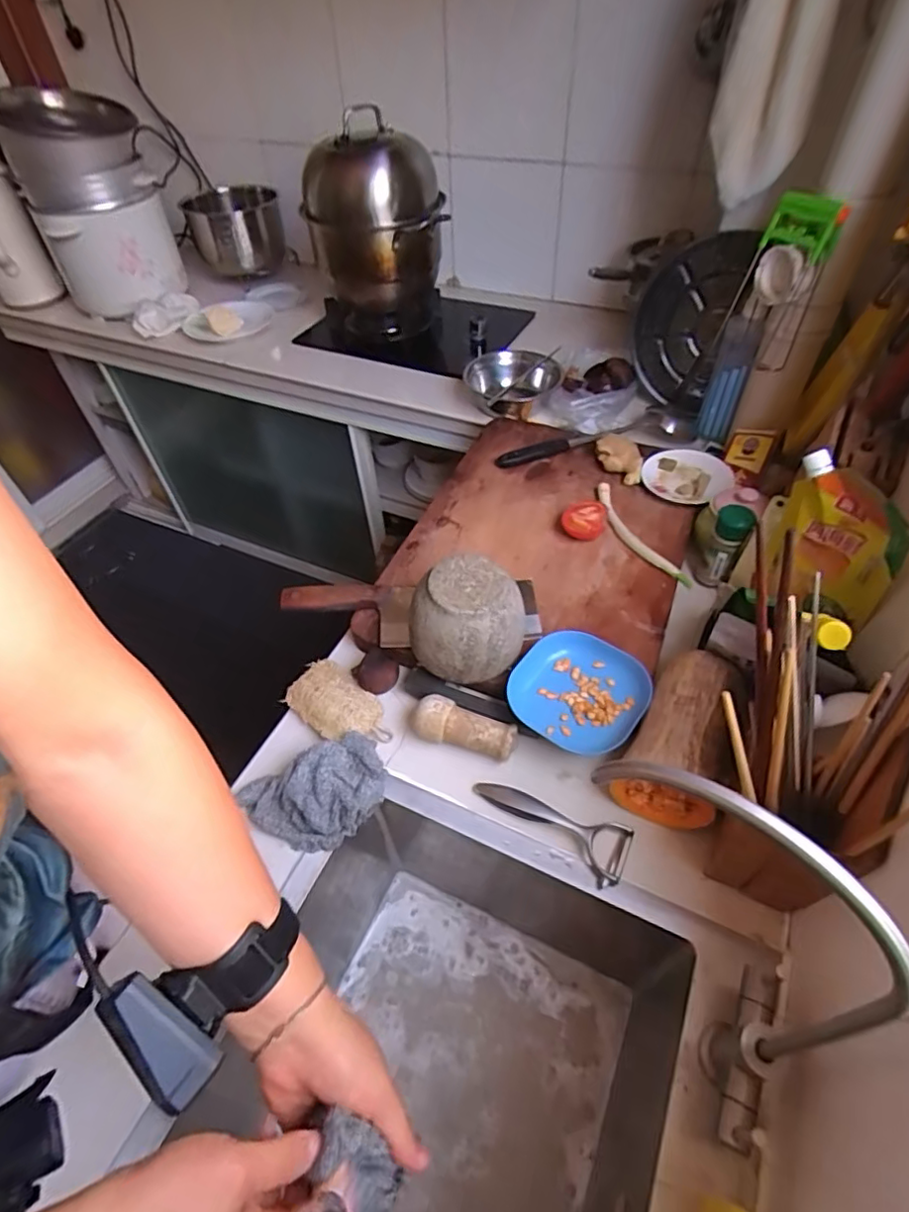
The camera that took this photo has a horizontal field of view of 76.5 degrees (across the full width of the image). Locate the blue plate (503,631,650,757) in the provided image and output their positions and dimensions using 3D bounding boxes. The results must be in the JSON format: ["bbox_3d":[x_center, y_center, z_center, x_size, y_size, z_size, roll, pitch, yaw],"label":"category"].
[{"bbox_3d":[0.127,0.085,0.592,0.129,0.028,0.124,31,57,26],"label":"blue plate"}]

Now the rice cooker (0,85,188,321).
[{"bbox_3d":[-0.795,-0.893,1.280,0.266,0.359,0.287,-23,52,-16],"label":"rice cooker"}]

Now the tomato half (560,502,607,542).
[{"bbox_3d":[0.168,-0.110,0.753,0.055,0.038,0.041,8,50,10],"label":"tomato half"}]

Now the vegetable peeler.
[{"bbox_3d":[0.085,0.208,0.535,0.150,0.014,0.058,15,52,15],"label":"vegetable peeler"}]

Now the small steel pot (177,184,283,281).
[{"bbox_3d":[-0.555,-0.955,1.490,0.229,0.182,0.237,-15,50,-9],"label":"small steel pot"}]

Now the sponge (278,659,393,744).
[{"bbox_3d":[-0.126,0.111,0.628,0.122,0.030,0.066,31,58,26],"label":"sponge"}]

